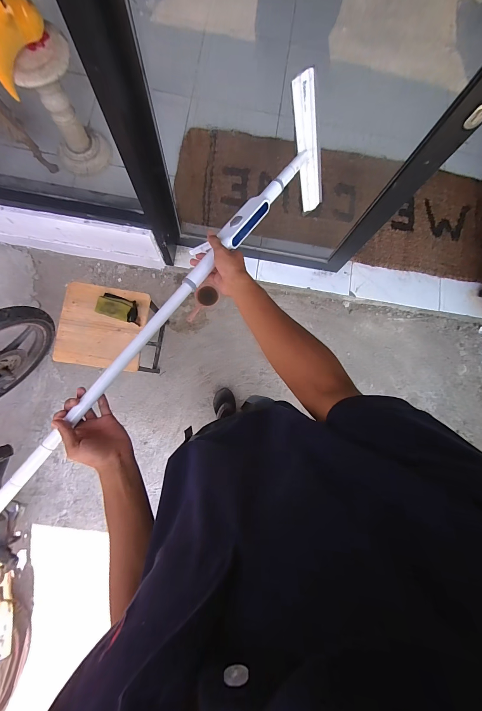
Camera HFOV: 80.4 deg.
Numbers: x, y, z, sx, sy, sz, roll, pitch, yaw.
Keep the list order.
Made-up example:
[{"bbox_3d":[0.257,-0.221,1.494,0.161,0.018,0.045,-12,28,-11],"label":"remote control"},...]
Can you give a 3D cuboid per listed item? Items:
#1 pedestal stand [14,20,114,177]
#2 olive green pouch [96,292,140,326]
[{"bbox_3d":[-0.753,-1.021,1.255,0.235,0.448,0.200,-33,88,-6],"label":"pedestal stand"},{"bbox_3d":[-0.424,-0.166,0.991,0.147,0.038,0.080,16,82,-2],"label":"olive green pouch"}]

